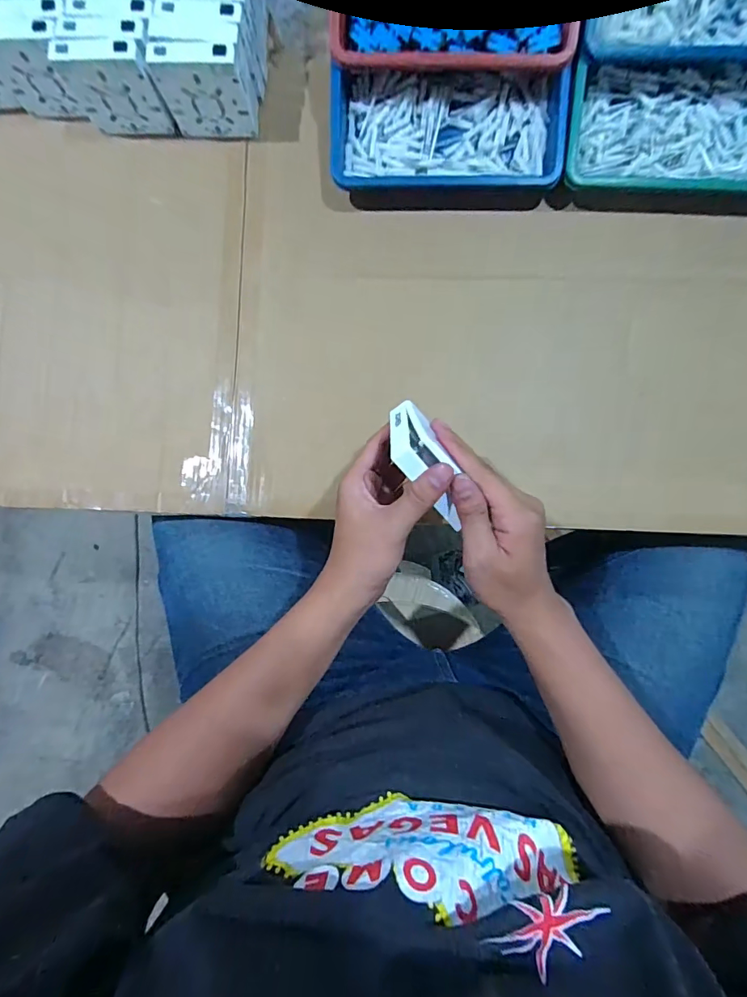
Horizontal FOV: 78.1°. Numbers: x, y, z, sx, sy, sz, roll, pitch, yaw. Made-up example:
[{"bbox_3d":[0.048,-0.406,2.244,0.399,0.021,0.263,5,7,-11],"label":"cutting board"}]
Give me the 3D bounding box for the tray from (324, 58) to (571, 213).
[{"bbox_3d":[0.075,-0.377,0.486,0.235,0.048,0.117,1,87,2],"label":"tray"}]

